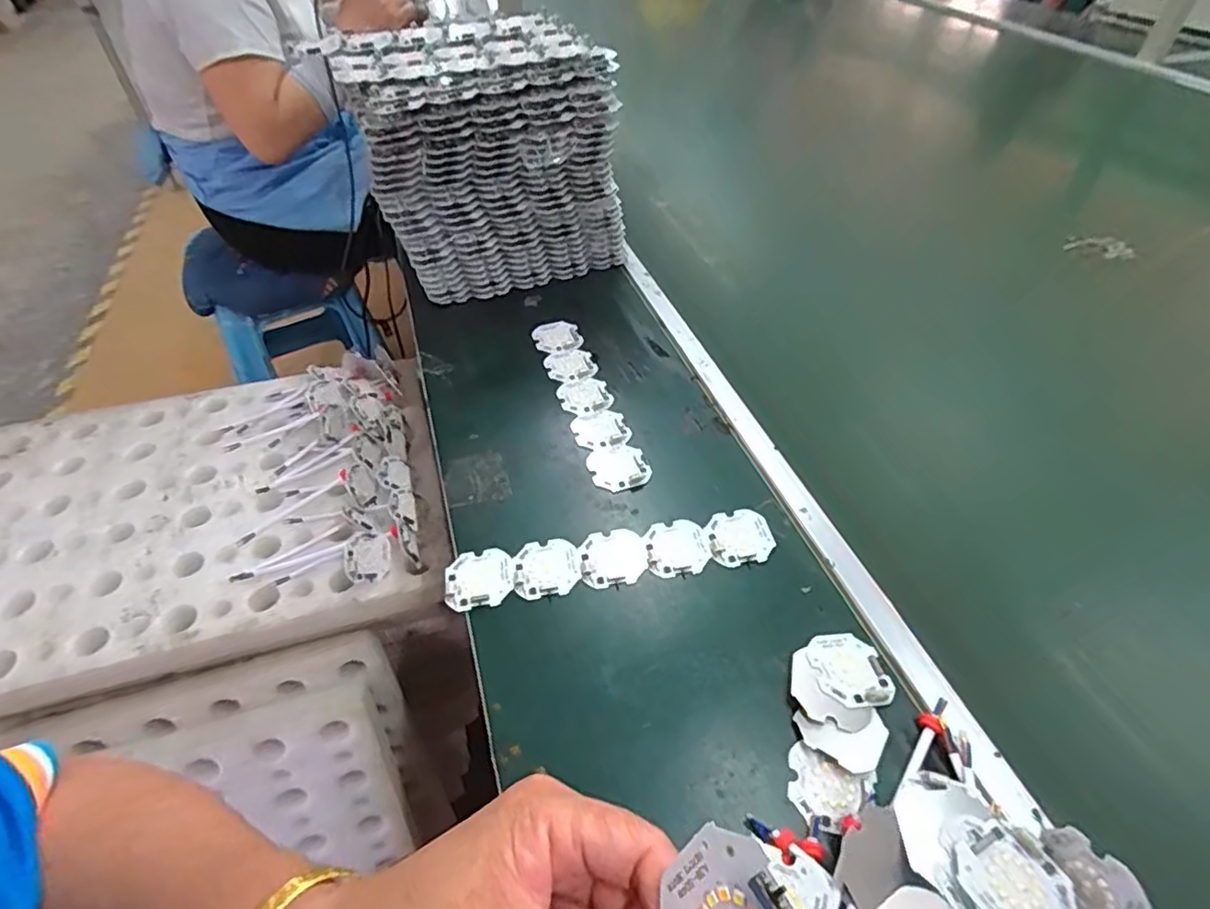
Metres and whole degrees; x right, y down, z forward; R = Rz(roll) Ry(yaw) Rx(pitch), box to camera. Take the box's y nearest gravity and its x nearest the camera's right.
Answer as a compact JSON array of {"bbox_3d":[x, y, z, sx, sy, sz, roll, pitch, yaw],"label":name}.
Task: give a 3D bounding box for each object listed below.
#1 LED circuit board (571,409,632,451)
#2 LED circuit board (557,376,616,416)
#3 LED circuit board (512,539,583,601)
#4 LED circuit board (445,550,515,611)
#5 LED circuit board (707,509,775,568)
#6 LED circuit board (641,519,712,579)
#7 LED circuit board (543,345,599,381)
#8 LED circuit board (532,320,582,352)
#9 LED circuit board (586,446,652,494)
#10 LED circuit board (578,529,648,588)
[{"bbox_3d":[-0.004,-0.023,0.540,0.046,0.004,0.046,-14,47,-12],"label":"LED circuit board"},{"bbox_3d":[-0.018,-0.055,0.571,0.047,0.004,0.047,-17,48,-14],"label":"LED circuit board"},{"bbox_3d":[-0.042,0.080,0.442,0.048,0.004,0.045,-8,46,-6],"label":"LED circuit board"},{"bbox_3d":[-0.090,0.088,0.437,0.046,0.004,0.043,-9,46,-7],"label":"LED circuit board"},{"bbox_3d":[0.100,0.061,0.457,0.048,0.004,0.045,-7,46,-5],"label":"LED circuit board"},{"bbox_3d":[0.052,0.068,0.452,0.044,0.004,0.046,-8,46,-5],"label":"LED circuit board"},{"bbox_3d":[-0.034,-0.088,0.605,0.047,0.004,0.048,-19,48,-16],"label":"LED circuit board"},{"bbox_3d":[-0.050,-0.122,0.636,0.047,0.004,0.050,-10,47,-14],"label":"LED circuit board"},{"bbox_3d":[0.012,0.010,0.508,0.047,0.004,0.046,-15,47,-12],"label":"LED circuit board"},{"bbox_3d":[0.006,0.073,0.448,0.047,0.004,0.046,-6,46,-3],"label":"LED circuit board"}]

